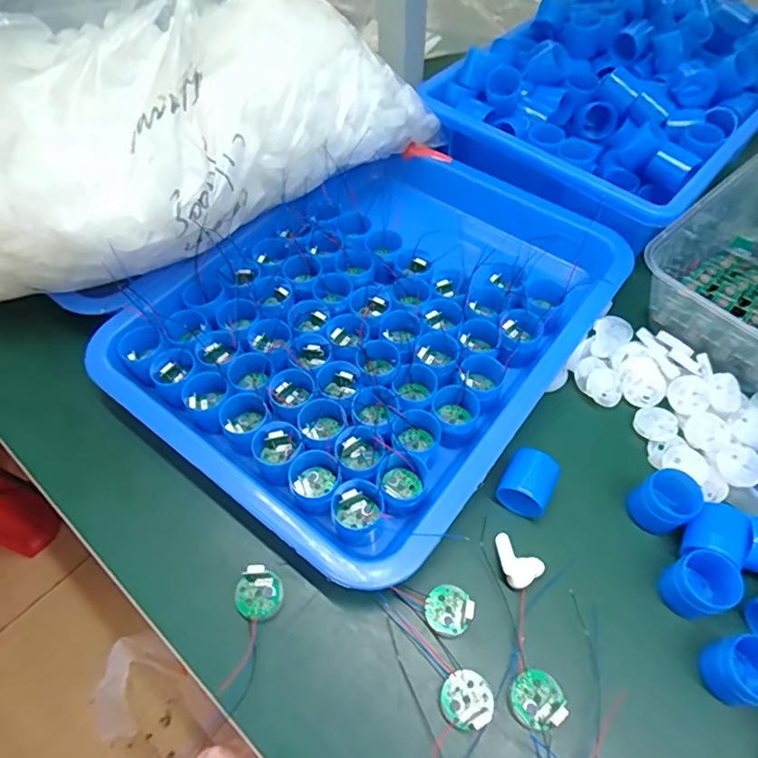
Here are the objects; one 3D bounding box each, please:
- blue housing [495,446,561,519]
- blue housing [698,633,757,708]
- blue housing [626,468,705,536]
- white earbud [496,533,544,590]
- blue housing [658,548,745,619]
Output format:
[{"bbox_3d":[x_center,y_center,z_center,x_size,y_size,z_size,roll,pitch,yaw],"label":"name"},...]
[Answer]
[{"bbox_3d":[0.088,0.063,0.320,0.028,0.024,0.035,26,61,17],"label":"blue housing"},{"bbox_3d":[0.178,0.145,0.266,0.032,0.033,0.029,-8,57,-5],"label":"blue housing"},{"bbox_3d":[0.164,0.071,0.310,0.027,0.031,0.029,0,57,0],"label":"blue housing"},{"bbox_3d":[0.076,0.102,0.303,0.022,0.011,0.029,-33,63,-19],"label":"white earbud"},{"bbox_3d":[0.171,0.110,0.288,0.032,0.032,0.029,-26,60,-15],"label":"blue housing"}]

